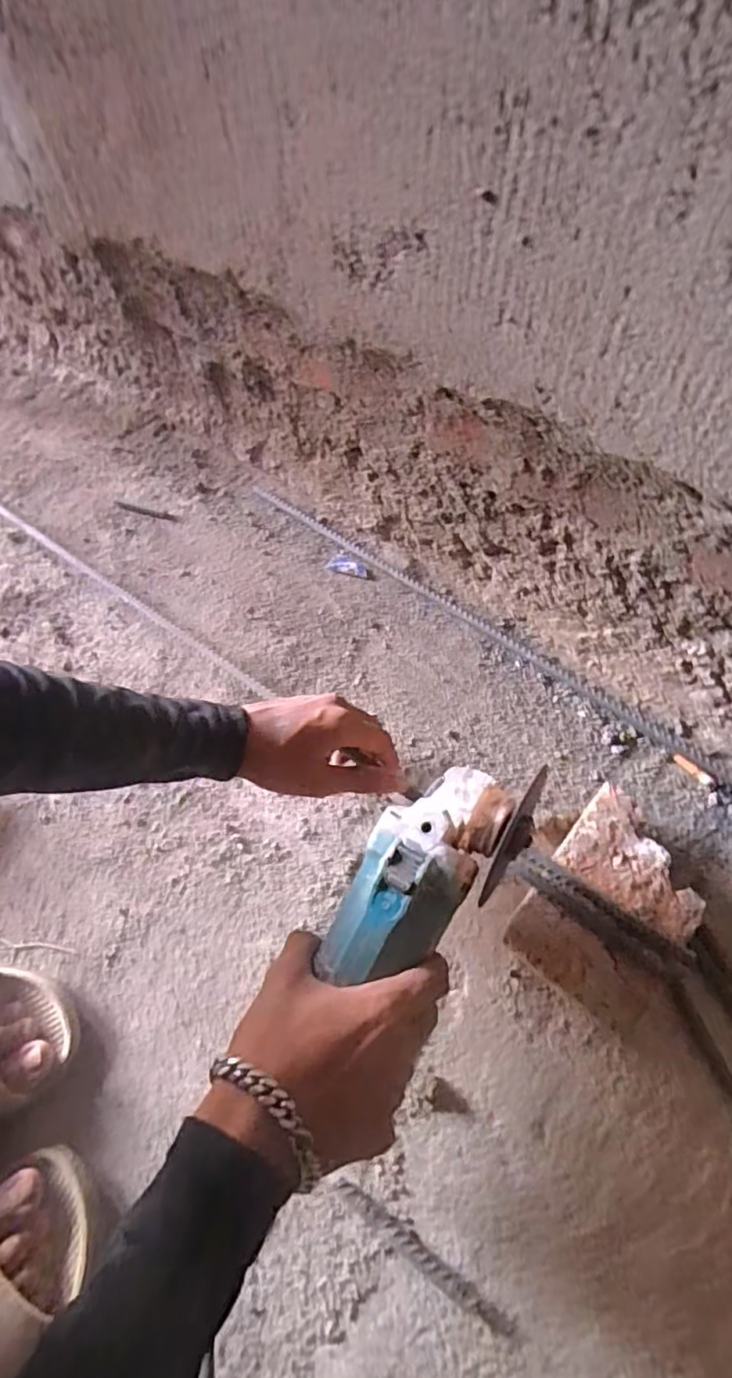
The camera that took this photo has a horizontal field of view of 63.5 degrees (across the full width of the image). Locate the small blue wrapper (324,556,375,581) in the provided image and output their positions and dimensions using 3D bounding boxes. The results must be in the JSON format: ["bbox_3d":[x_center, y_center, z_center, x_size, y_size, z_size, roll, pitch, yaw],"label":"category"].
[{"bbox_3d":[-0.015,-0.130,0.632,0.055,0.004,0.021,20,63,13],"label":"small blue wrapper"}]

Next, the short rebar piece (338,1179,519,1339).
[{"bbox_3d":[0.036,0.338,0.353,0.120,0.011,0.010,31,66,18],"label":"short rebar piece"}]

